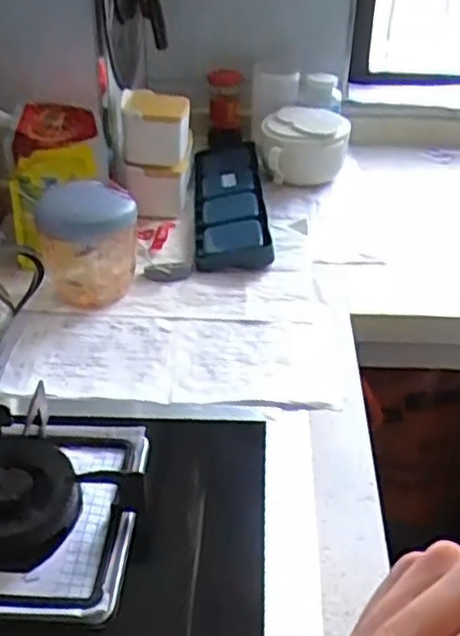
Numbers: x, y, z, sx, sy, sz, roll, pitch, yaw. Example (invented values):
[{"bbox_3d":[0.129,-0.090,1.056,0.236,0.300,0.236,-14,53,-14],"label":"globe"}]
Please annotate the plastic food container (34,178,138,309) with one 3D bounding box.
[{"bbox_3d":[-0.180,-0.098,0.920,0.119,0.139,0.101,-5,35,-10],"label":"plastic food container"}]

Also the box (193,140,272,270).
[{"bbox_3d":[0.000,-0.181,1.142,0.112,0.051,0.365,0,34,-3],"label":"box"}]

